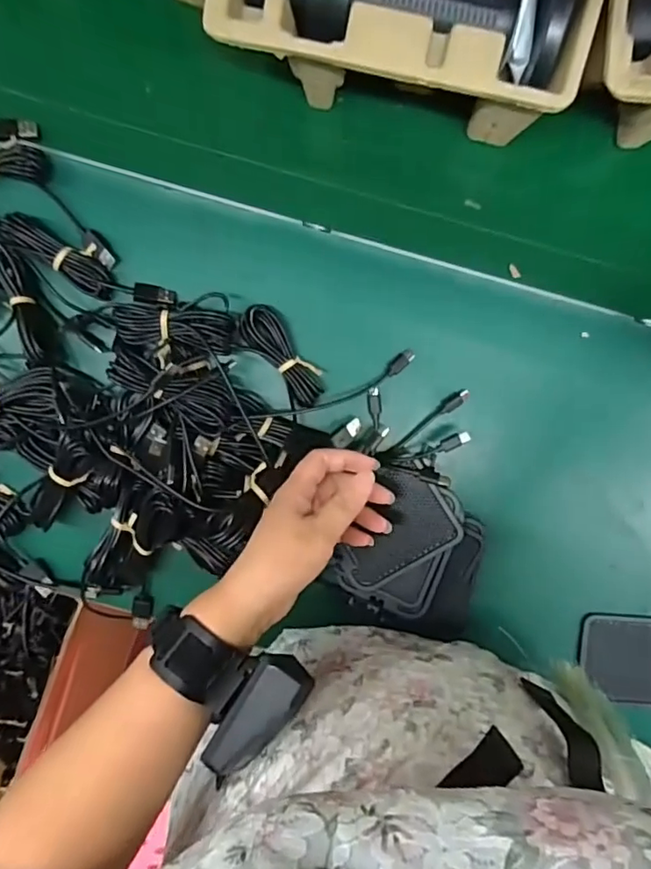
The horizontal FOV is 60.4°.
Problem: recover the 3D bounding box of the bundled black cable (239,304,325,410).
[{"bbox_3d":[-0.033,-0.063,0.444,0.030,0.018,0.087,-38,95,6],"label":"bundled black cable"}]

